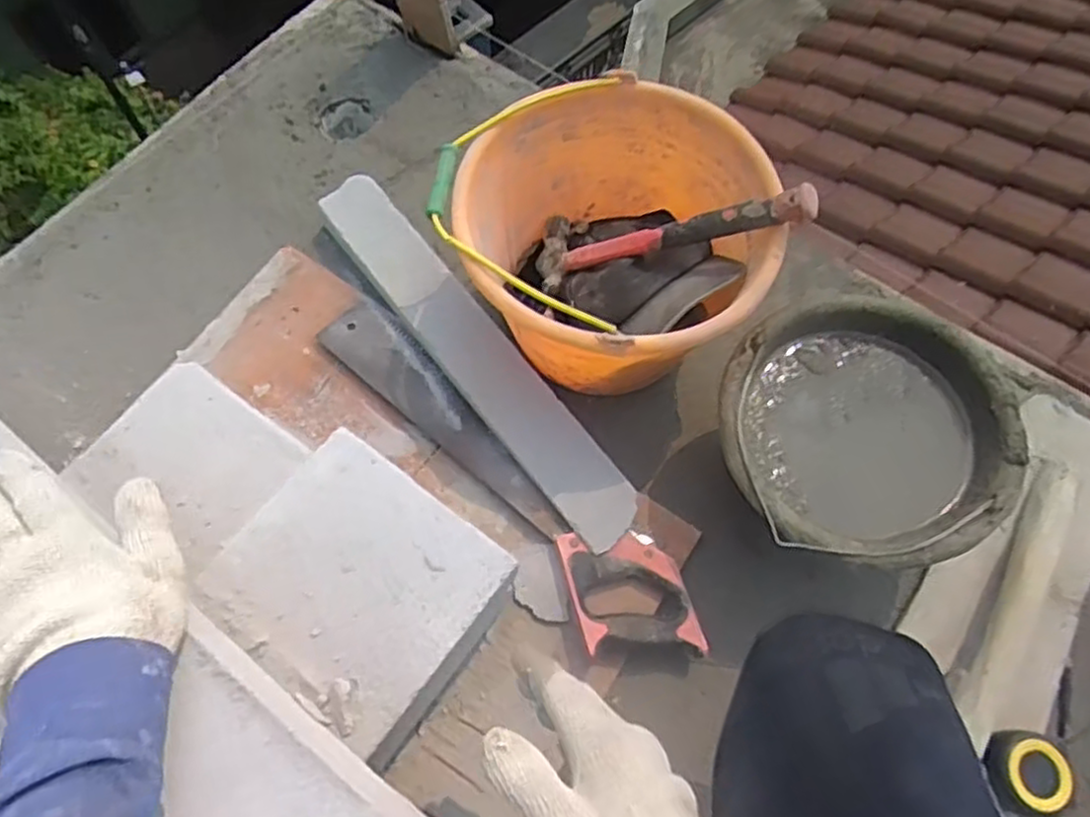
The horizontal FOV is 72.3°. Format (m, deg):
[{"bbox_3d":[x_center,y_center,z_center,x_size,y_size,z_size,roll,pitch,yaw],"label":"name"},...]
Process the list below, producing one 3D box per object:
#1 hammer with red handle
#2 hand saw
[{"bbox_3d":[0.116,-0.177,0.746,0.317,0.028,0.083,-1,61,43],"label":"hammer with red handle"},{"bbox_3d":[-0.047,-0.015,0.802,0.112,0.046,0.624,-30,72,-12],"label":"hand saw"}]

